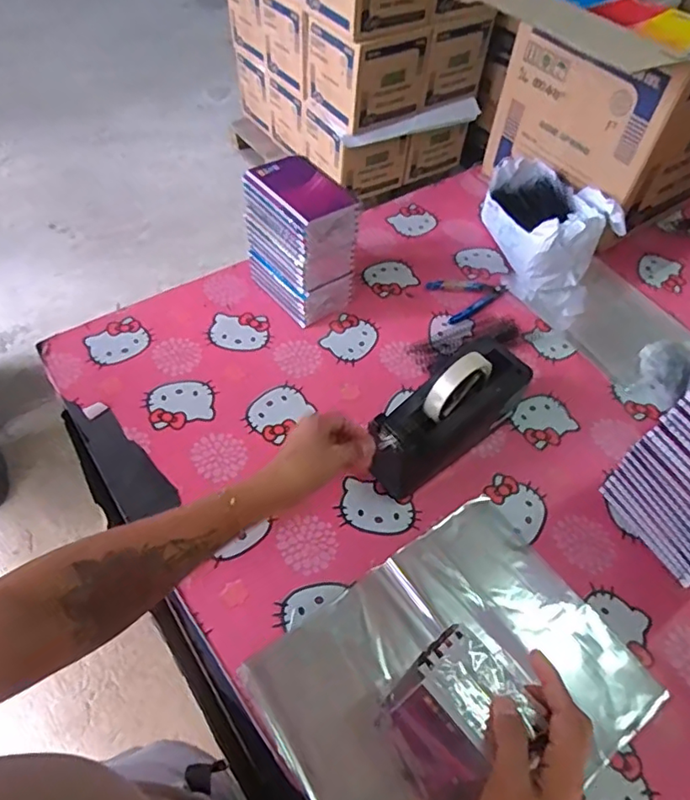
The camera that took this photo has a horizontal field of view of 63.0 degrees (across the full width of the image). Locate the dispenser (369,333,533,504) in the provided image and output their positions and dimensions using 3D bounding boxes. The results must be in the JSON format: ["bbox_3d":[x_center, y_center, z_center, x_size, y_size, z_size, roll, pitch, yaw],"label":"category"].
[{"bbox_3d":[0.121,0.011,0.643,0.206,0.127,0.075,-29,61,-23],"label":"dispenser"}]

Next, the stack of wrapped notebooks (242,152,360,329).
[{"bbox_3d":[-0.062,-0.215,0.763,0.096,0.164,0.137,-29,61,-23],"label":"stack of wrapped notebooks"}]

